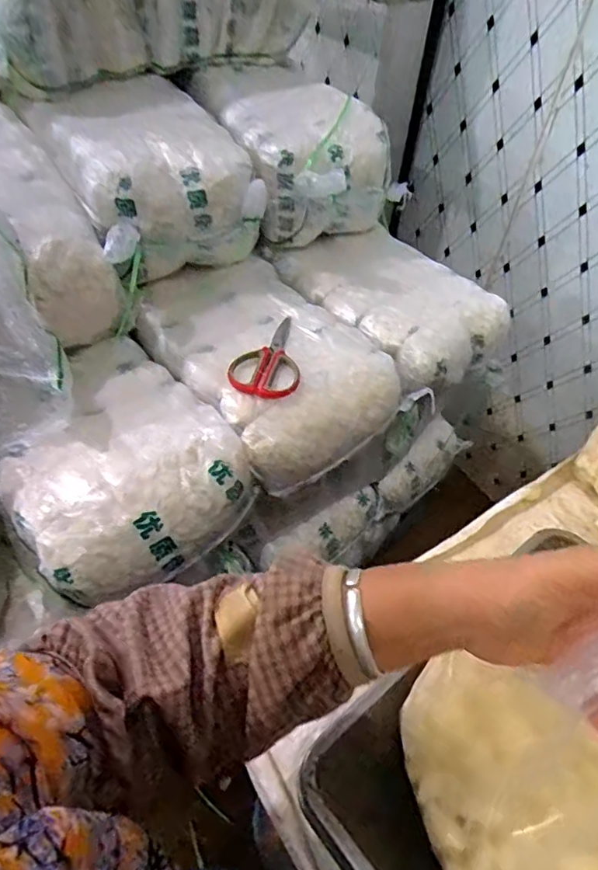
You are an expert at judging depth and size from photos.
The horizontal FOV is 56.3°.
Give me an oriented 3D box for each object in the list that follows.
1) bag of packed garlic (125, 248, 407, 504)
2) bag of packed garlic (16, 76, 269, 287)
[{"bbox_3d":[-0.063,-0.124,0.887,0.281,0.110,0.402,-31,58,-28],"label":"bag of packed garlic"},{"bbox_3d":[-0.250,-0.418,0.941,0.277,0.178,0.386,-23,54,-23],"label":"bag of packed garlic"}]

